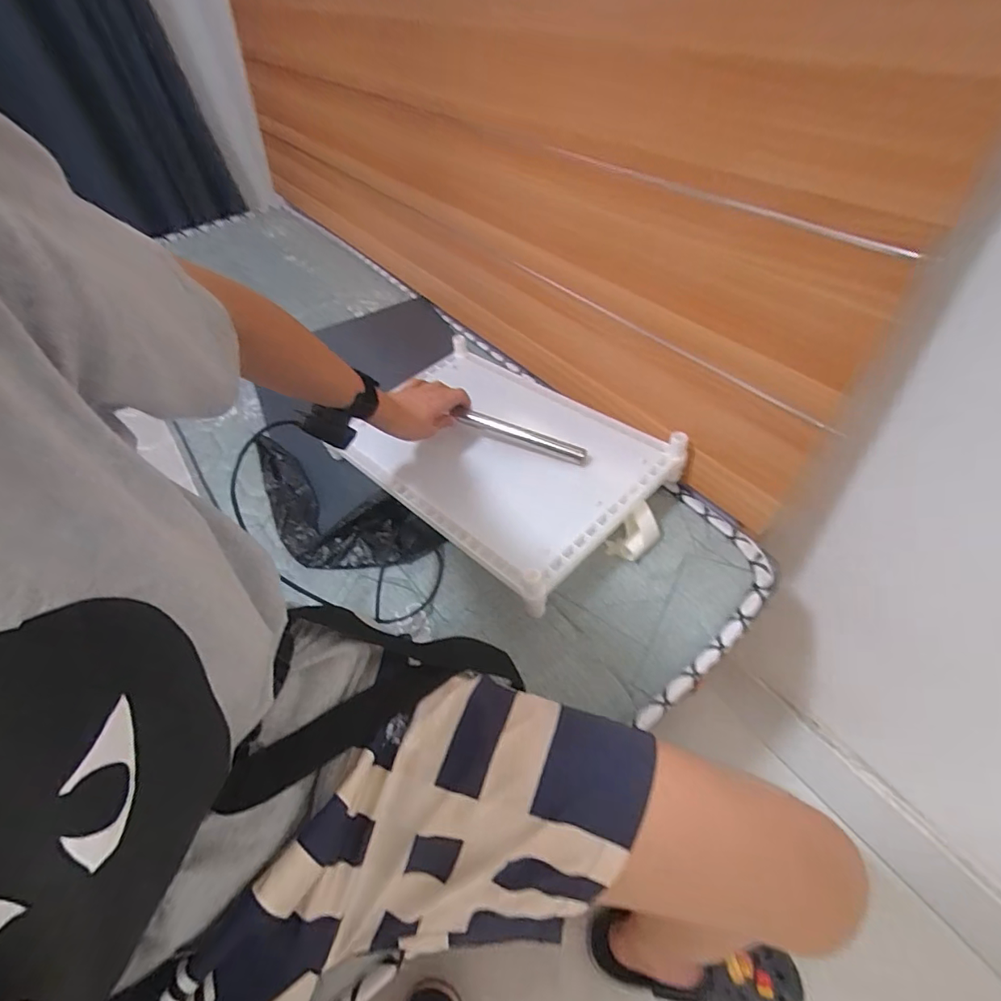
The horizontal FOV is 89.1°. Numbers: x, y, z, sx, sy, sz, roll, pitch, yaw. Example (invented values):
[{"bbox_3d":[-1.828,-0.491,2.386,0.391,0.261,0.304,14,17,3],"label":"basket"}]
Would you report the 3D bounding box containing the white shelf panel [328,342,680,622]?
[{"bbox_3d":[-0.010,-0.072,0.704,0.414,0.057,0.289,34,60,30],"label":"white shelf panel"}]

